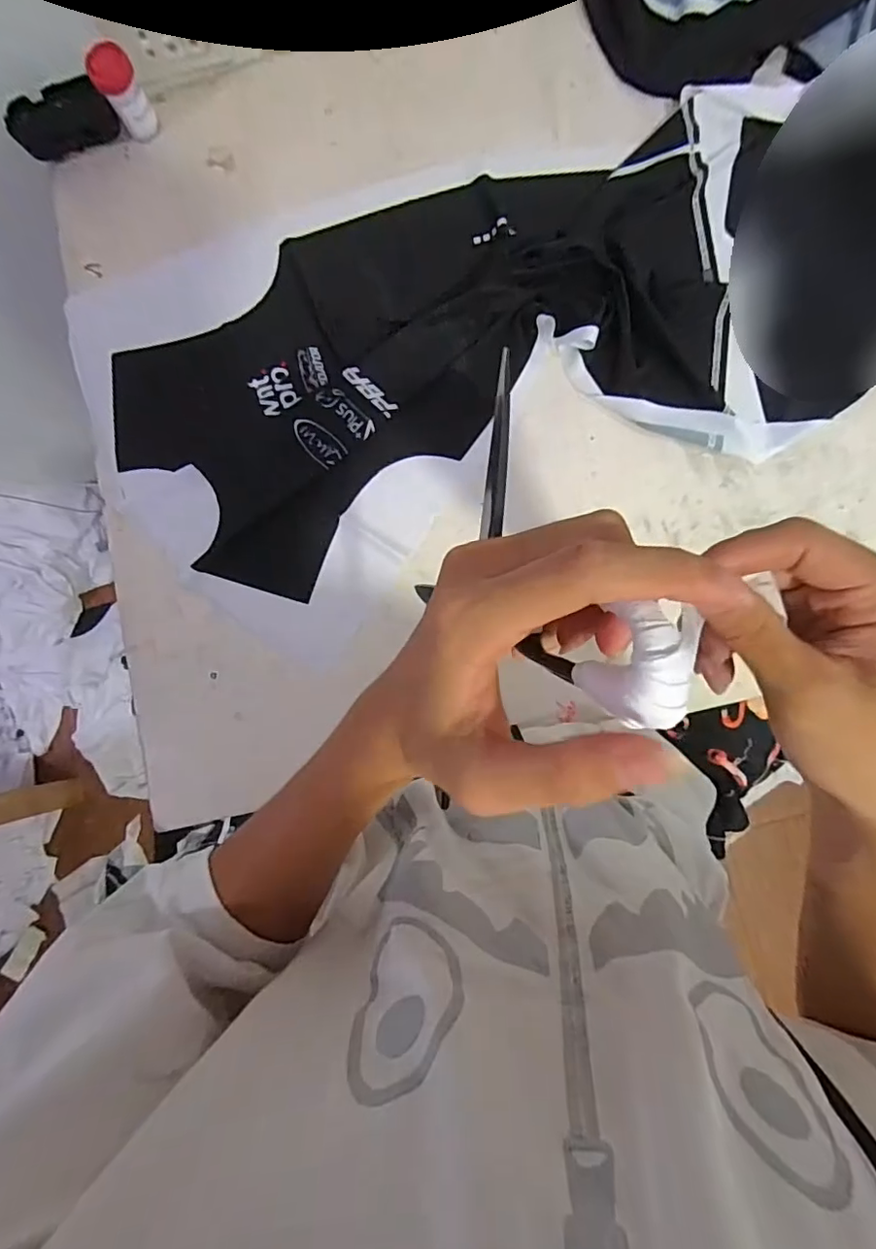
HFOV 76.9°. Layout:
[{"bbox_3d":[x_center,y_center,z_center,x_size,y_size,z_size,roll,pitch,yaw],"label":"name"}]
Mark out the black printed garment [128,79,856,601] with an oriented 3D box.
[{"bbox_3d":[0.021,-0.275,0.556,0.735,0.022,0.380,-17,81,3],"label":"black printed garment"}]

